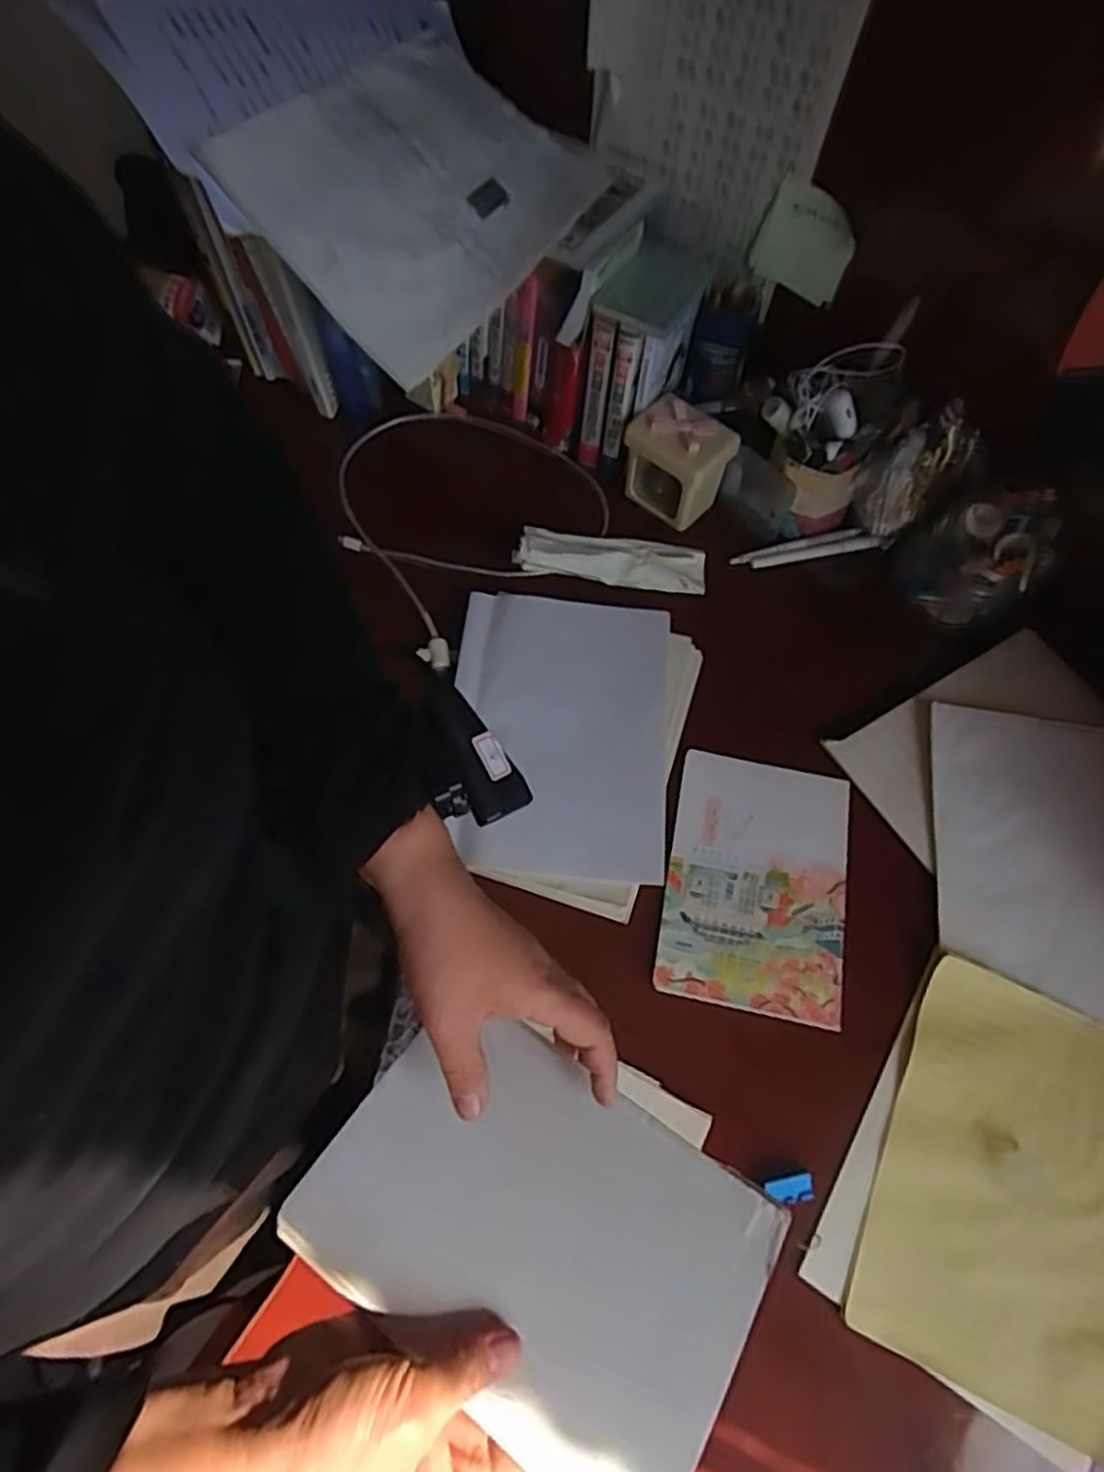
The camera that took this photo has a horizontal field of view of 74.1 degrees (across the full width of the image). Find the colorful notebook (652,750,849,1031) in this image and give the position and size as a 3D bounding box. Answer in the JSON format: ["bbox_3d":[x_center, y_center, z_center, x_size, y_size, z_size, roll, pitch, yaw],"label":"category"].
[{"bbox_3d":[0.164,0.115,0.585,0.139,0.005,0.199,11,65,4],"label":"colorful notebook"}]

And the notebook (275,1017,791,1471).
[{"bbox_3d":[-0.007,0.238,0.357,0.205,0.011,0.142,29,55,18],"label":"notebook"}]

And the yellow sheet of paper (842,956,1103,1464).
[{"bbox_3d":[0.324,0.302,0.490,0.184,0.012,0.250,24,66,10],"label":"yellow sheet of paper"}]

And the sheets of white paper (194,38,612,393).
[{"bbox_3d":[-0.100,-0.439,0.584,0.197,0.046,0.300,43,66,-19],"label":"sheets of white paper"}]

